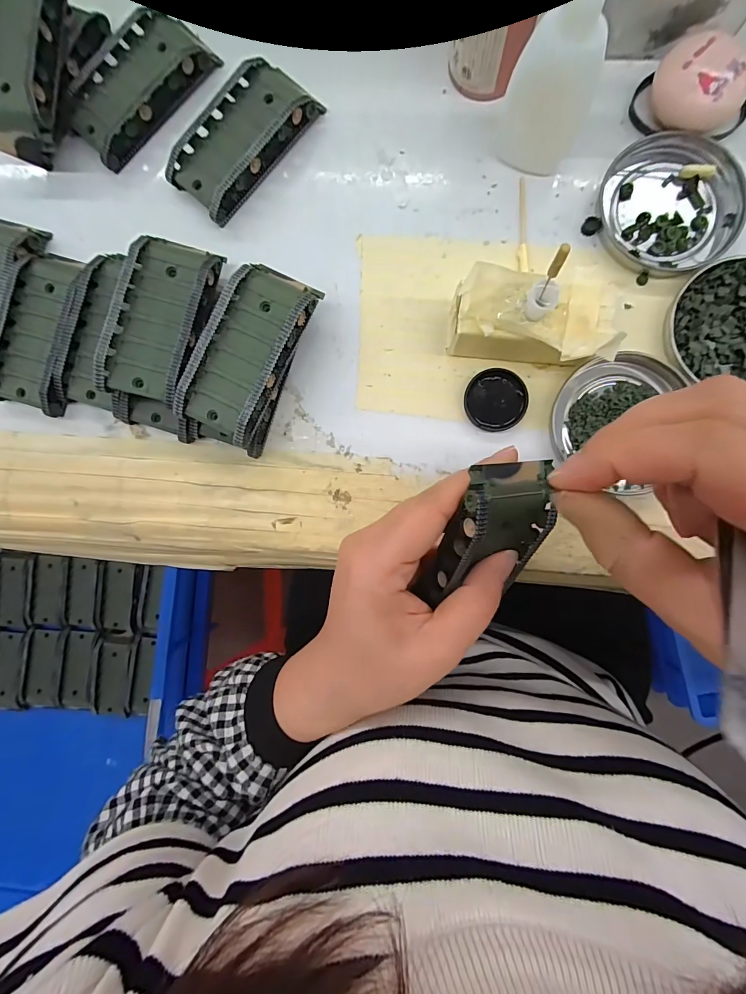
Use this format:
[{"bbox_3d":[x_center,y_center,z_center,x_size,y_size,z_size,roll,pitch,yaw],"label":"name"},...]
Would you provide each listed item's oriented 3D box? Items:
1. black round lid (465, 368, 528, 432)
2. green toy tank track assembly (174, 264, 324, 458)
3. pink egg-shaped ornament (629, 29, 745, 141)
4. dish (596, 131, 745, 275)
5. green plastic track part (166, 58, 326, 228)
[{"bbox_3d":[0.072,-0.057,0.239,0.035,0.007,0.034,0,90,3],"label":"black round lid"},{"bbox_3d":[-0.071,-0.077,0.232,0.048,0.036,0.104,26,91,3],"label":"green toy tank track assembly"},{"bbox_3d":[0.182,-0.226,0.226,0.057,0.023,0.043,39,90,4],"label":"pink egg-shaped ornament"},{"bbox_3d":[0.173,-0.170,0.234,0.080,0.008,0.072,8,90,3],"label":"dish"},{"bbox_3d":[-0.081,-0.218,0.246,0.047,0.019,0.092,42,92,2],"label":"green plastic track part"}]

